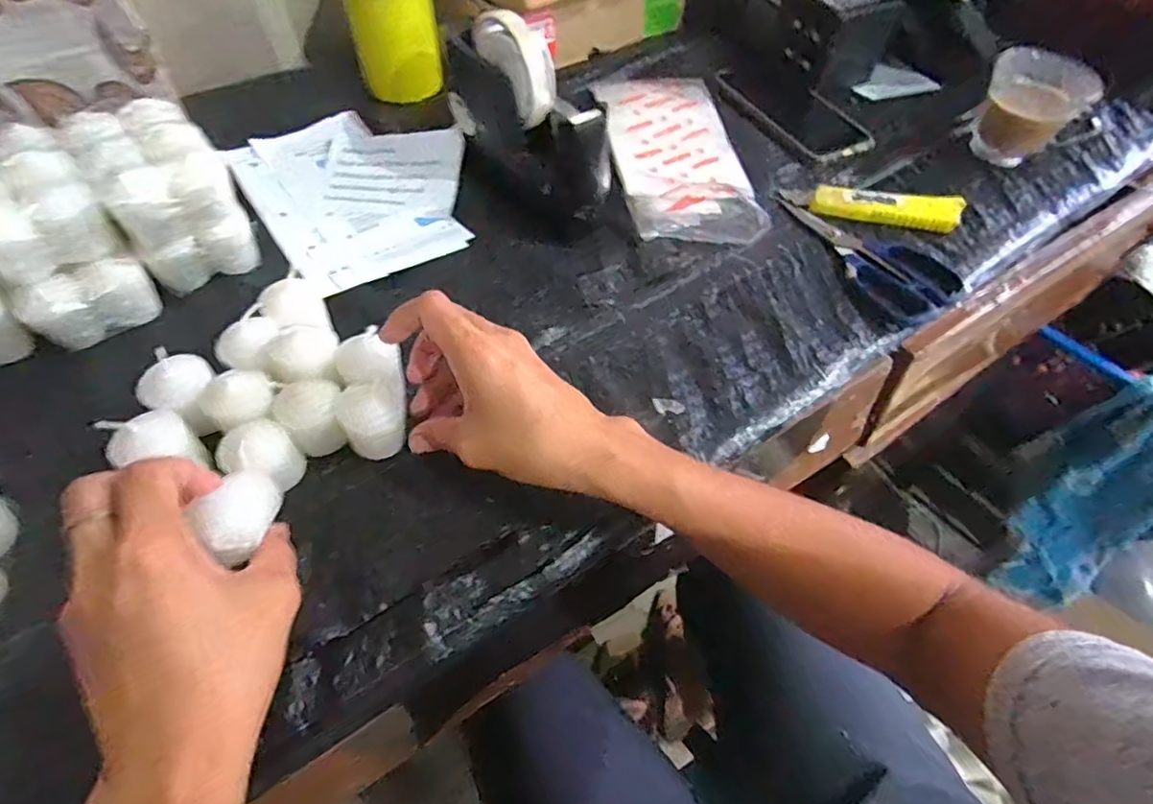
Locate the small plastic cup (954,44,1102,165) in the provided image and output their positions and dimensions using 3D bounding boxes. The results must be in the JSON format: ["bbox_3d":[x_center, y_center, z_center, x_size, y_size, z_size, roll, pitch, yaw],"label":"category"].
[{"bbox_3d":[0.419,-0.271,0.558,0.084,0.079,0.065,39,62,22],"label":"small plastic cup"}]

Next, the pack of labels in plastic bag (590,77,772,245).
[{"bbox_3d":[0.092,-0.241,0.546,0.117,0.030,0.238,-7,55,-7],"label":"pack of labels in plastic bag"}]

